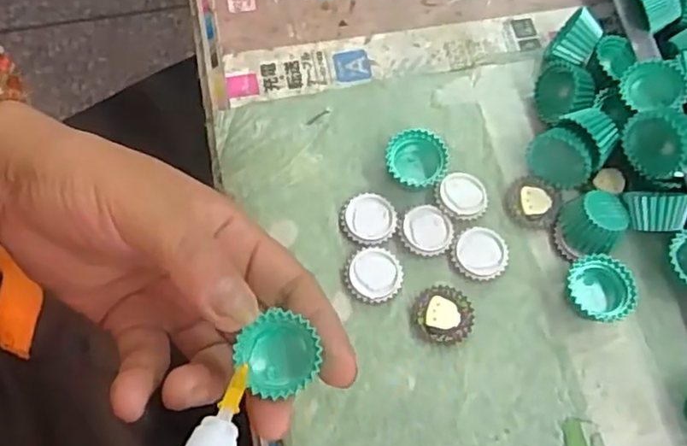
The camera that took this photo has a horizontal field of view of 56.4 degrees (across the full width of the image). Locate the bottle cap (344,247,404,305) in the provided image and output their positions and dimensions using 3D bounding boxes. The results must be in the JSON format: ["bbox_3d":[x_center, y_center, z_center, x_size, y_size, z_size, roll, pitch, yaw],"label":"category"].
[{"bbox_3d":[0.015,0.025,0.312,0.028,0.005,0.026,-7,69,-5],"label":"bottle cap"}]

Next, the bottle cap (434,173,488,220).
[{"bbox_3d":[0.062,-0.014,0.329,0.025,0.008,0.027,1,68,-2],"label":"bottle cap"}]

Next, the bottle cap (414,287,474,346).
[{"bbox_3d":[0.048,0.044,0.307,0.027,0.006,0.028,1,68,-2],"label":"bottle cap"}]

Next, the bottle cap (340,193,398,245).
[{"bbox_3d":[0.013,-0.002,0.322,0.027,0.004,0.028,1,68,-2],"label":"bottle cap"}]

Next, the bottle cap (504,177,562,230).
[{"bbox_3d":[0.098,-0.011,0.330,0.027,0.004,0.027,1,68,-2],"label":"bottle cap"}]

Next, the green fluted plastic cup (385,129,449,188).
[{"bbox_3d":[0.037,-0.031,0.331,0.030,0.015,0.031,2,68,-1],"label":"green fluted plastic cup"}]

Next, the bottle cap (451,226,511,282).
[{"bbox_3d":[0.068,0.015,0.318,0.027,0.006,0.026,1,68,-2],"label":"bottle cap"}]

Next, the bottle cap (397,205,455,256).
[{"bbox_3d":[0.041,0.004,0.321,0.028,0.004,0.026,1,68,-2],"label":"bottle cap"}]

